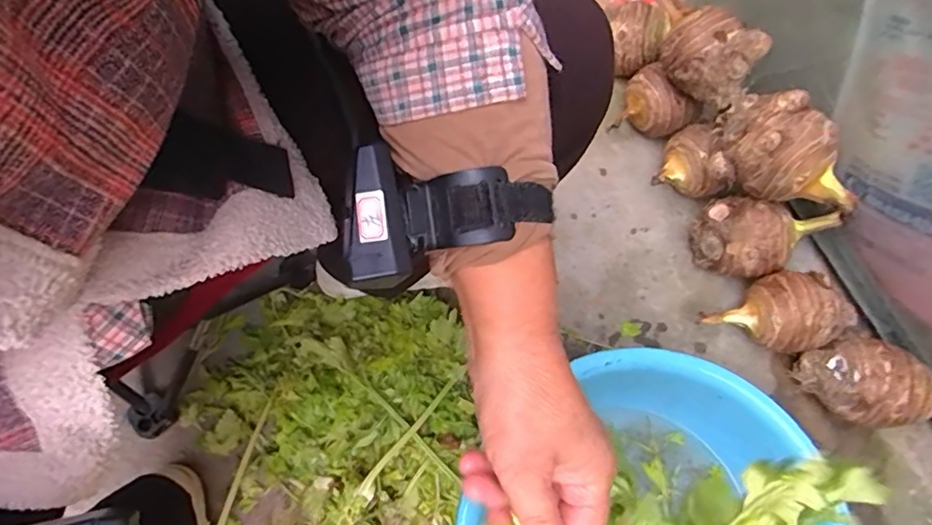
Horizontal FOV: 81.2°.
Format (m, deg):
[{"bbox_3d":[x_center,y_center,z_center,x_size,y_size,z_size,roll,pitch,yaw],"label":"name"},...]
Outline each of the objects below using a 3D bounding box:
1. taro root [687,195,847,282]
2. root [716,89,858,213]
[{"bbox_3d":[0.368,-0.043,0.700,0.131,0.100,0.109,-33,75,-12],"label":"taro root"},{"bbox_3d":[0.362,-0.120,0.621,0.085,0.085,0.168,-28,74,-10],"label":"root"}]

